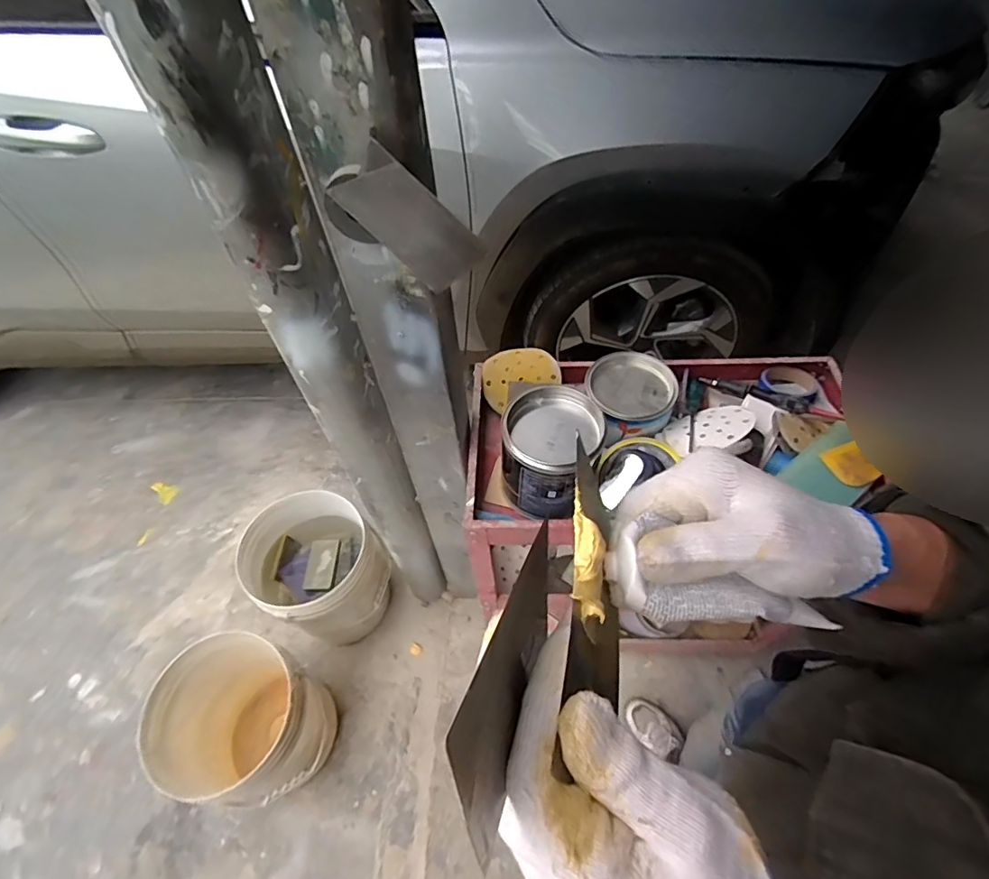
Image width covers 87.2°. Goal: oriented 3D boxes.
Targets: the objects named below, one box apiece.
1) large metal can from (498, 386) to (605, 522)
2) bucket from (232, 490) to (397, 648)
[{"bbox_3d":[0.085,0.018,0.799,0.141,0.126,0.154,20,59,17],"label":"large metal can"},{"bbox_3d":[-0.436,0.355,1.369,0.288,0.386,0.289,-2,55,3],"label":"bucket"}]

